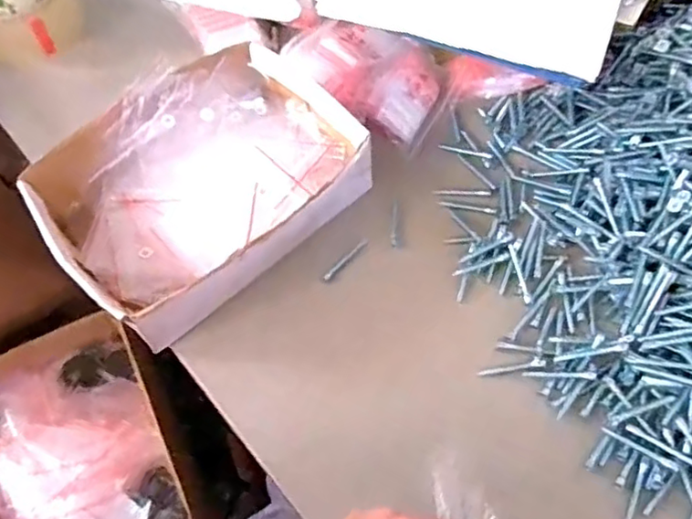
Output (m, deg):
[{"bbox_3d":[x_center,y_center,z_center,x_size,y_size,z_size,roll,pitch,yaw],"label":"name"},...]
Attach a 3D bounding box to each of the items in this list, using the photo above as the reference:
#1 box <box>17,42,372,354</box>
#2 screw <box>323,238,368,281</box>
[{"bbox_3d":[-0.109,-0.064,0.475,0.250,0.065,0.184,-37,65,-18],"label":"box"},{"bbox_3d":[0.000,-0.001,0.468,0.006,0.004,0.048,38,68,21],"label":"screw"}]

